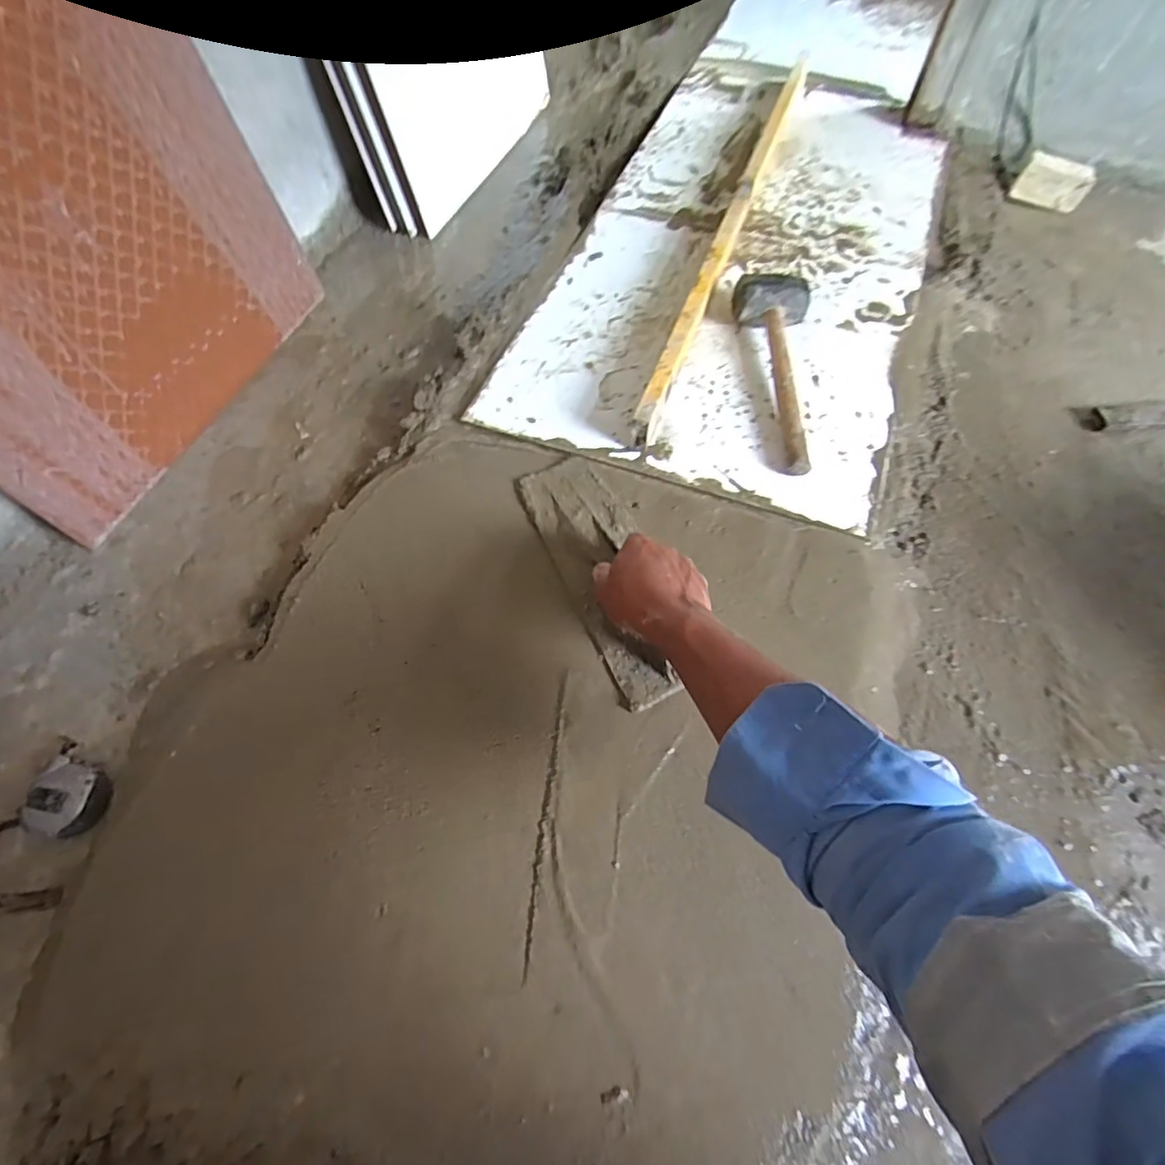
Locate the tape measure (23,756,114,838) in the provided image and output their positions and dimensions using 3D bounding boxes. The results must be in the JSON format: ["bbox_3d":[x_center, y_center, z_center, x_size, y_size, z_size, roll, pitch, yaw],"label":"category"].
[{"bbox_3d":[-0.469,0.197,0.538,0.057,0.047,0.061,1,63,-1],"label":"tape measure"}]

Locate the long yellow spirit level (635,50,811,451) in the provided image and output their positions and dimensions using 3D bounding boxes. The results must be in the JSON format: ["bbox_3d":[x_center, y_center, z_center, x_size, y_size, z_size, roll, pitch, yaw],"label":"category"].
[{"bbox_3d":[0.221,-0.529,0.859,0.026,0.067,0.868,19,64,8],"label":"long yellow spirit level"}]

